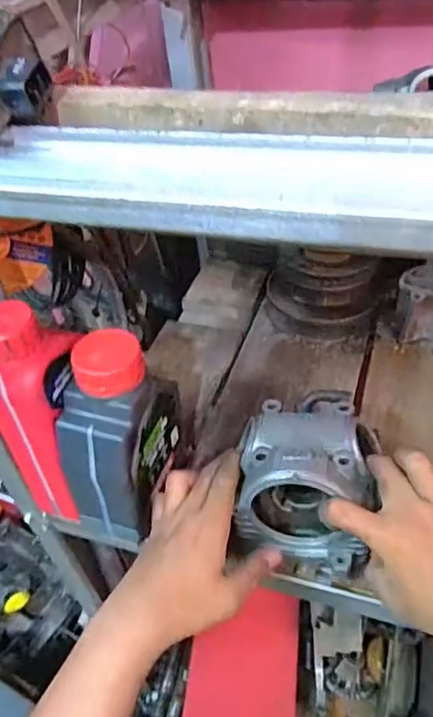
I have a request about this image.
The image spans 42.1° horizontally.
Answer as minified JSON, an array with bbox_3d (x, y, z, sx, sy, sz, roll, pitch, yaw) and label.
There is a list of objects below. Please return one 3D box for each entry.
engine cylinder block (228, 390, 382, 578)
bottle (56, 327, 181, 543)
[{"bbox_3d":[0.082,0.097,0.495,0.103,0.105,0.134,6,45,14],"label":"engine cylinder block"},{"bbox_3d":[-0.083,0.058,0.480,0.066,0.172,0.109,9,46,17],"label":"bottle"}]

